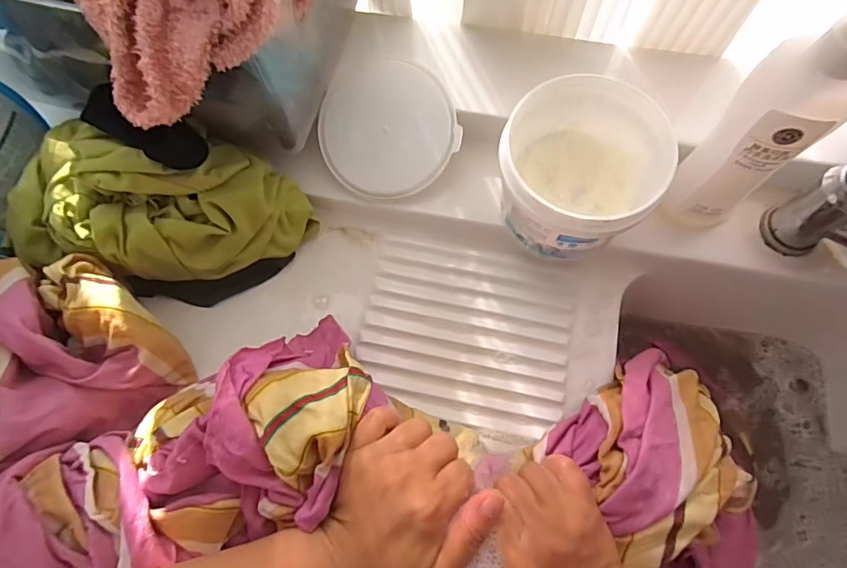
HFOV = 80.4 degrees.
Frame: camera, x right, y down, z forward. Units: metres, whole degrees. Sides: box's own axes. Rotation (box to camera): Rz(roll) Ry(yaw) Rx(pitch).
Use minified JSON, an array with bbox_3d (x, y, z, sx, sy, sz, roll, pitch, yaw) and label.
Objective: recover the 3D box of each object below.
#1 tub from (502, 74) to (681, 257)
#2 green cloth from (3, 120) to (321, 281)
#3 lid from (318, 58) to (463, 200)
[{"bbox_3d":[0.124,-0.089,0.408,0.116,0.091,0.117,-1,74,2],"label":"tub"},{"bbox_3d":[-0.213,-0.069,0.409,0.243,0.089,0.109,1,73,-16],"label":"green cloth"},{"bbox_3d":[-0.035,-0.141,0.452,0.117,0.009,0.119,1,98,6],"label":"lid"}]

